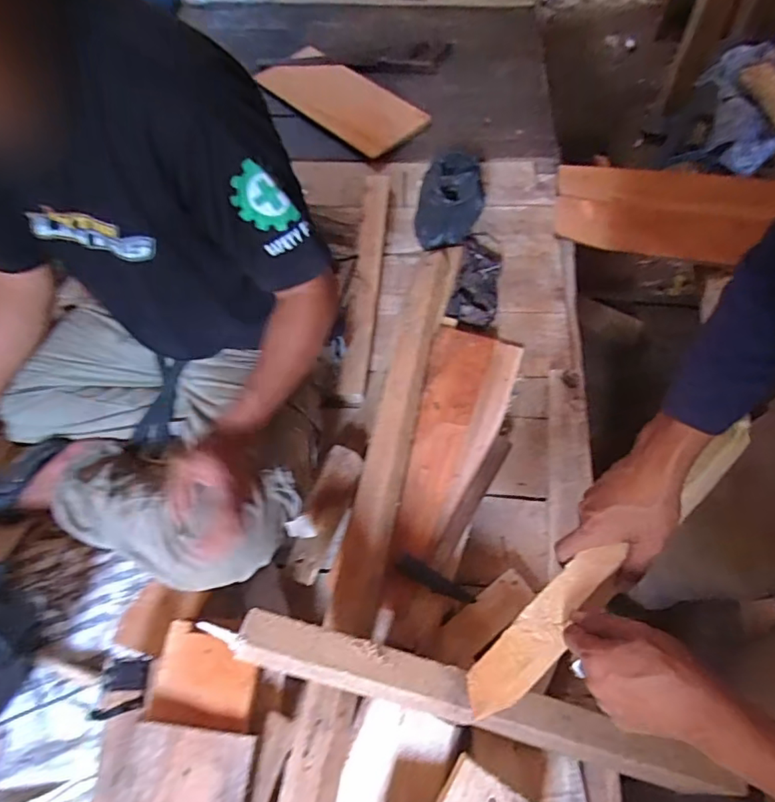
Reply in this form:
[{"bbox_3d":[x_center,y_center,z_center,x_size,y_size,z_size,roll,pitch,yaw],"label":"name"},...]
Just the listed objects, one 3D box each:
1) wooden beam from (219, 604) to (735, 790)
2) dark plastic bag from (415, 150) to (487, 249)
[{"bbox_3d":[0.103,0.348,0.601,0.558,0.098,0.058,21,63,-7],"label":"wooden beam"},{"bbox_3d":[0.131,-0.424,1.074,0.131,0.108,0.204,8,62,6],"label":"dark plastic bag"}]

